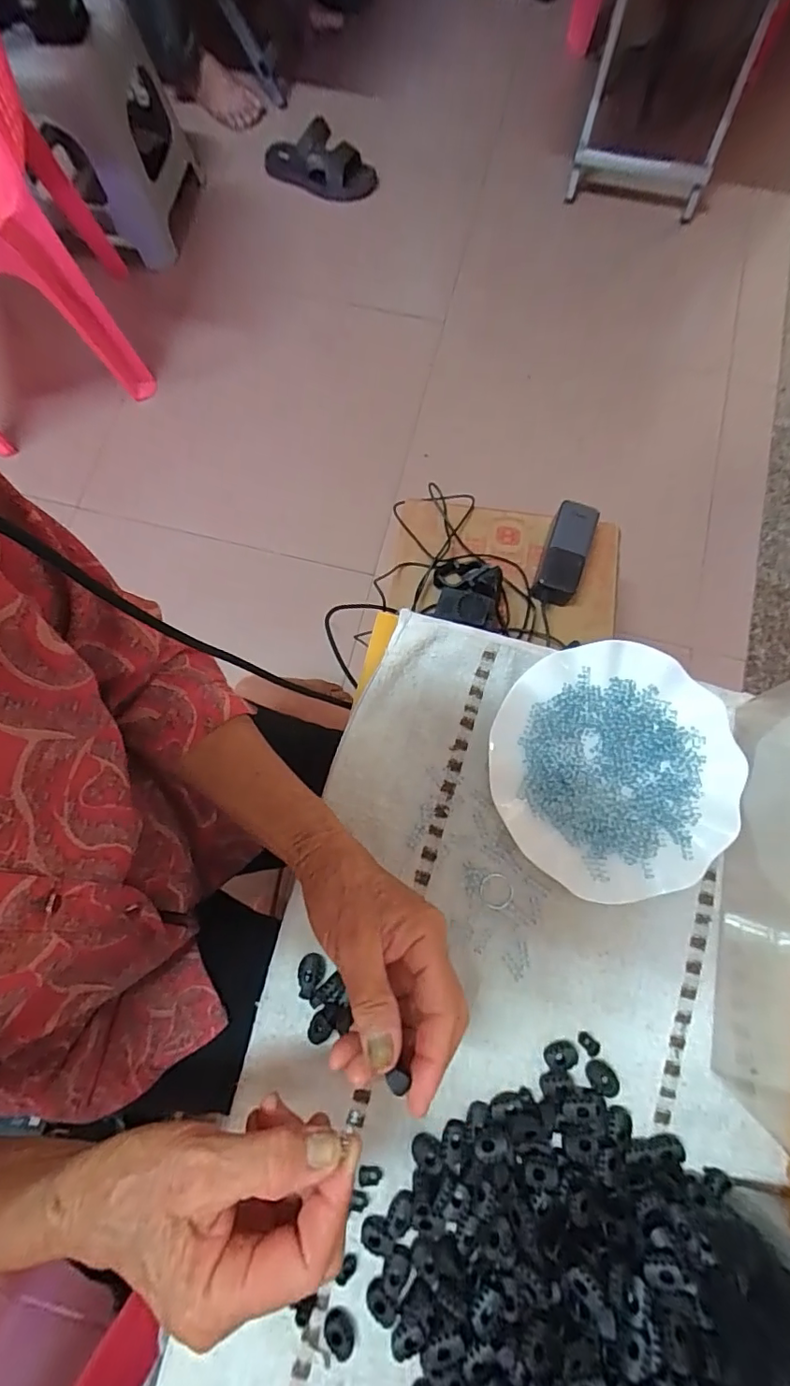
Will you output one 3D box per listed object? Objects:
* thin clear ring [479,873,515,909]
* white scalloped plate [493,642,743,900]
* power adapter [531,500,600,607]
[{"bbox_3d":[0.075,0.147,0.385,0.025,0.004,0.025,0,77,0],"label":"thin clear ring"},{"bbox_3d":[0.164,0.057,0.398,0.178,0.024,0.180,0,77,0],"label":"white scalloped plate"},{"bbox_3d":[0.234,-0.189,0.715,0.056,0.040,0.137,18,78,5],"label":"power adapter"}]

